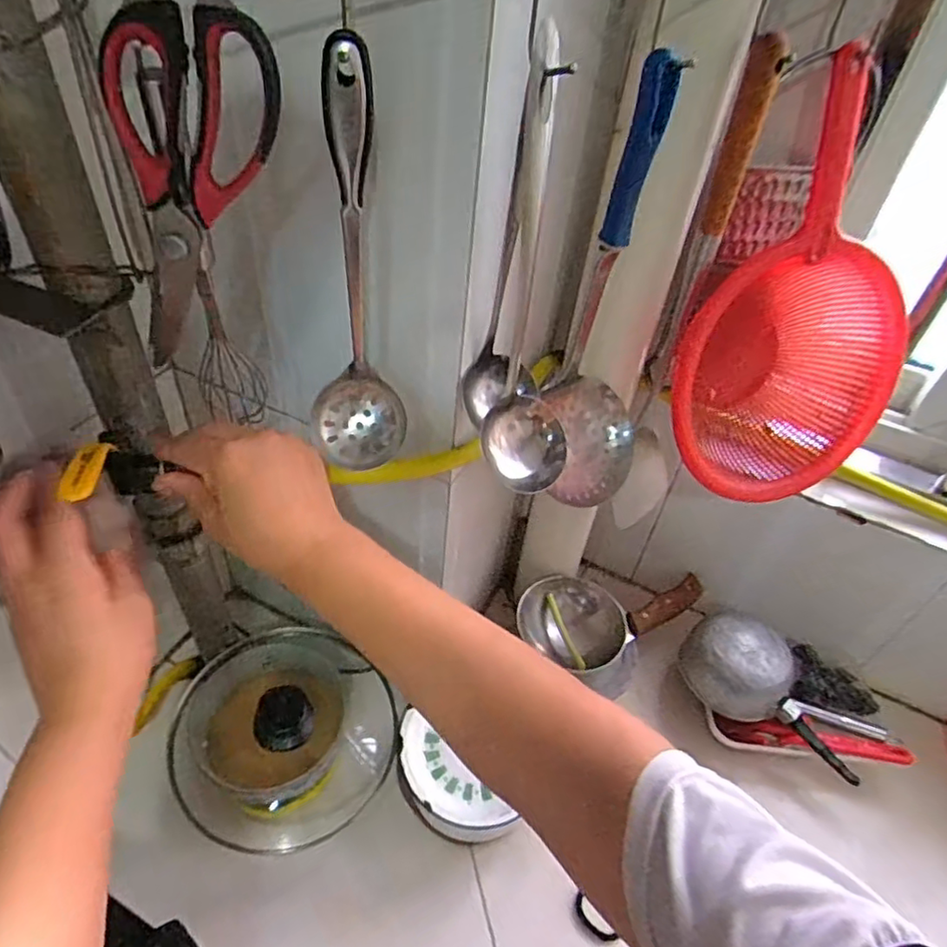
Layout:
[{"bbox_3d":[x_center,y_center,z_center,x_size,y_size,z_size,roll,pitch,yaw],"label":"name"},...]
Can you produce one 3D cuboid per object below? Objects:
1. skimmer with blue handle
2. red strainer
[{"bbox_3d":[0.108,-0.114,0.470,0.083,0.313,0.081,14,45,7],"label":"skimmer with blue handle"},{"bbox_3d":[0.277,-0.117,0.532,0.161,0.322,0.200,33,50,24],"label":"red strainer"}]

